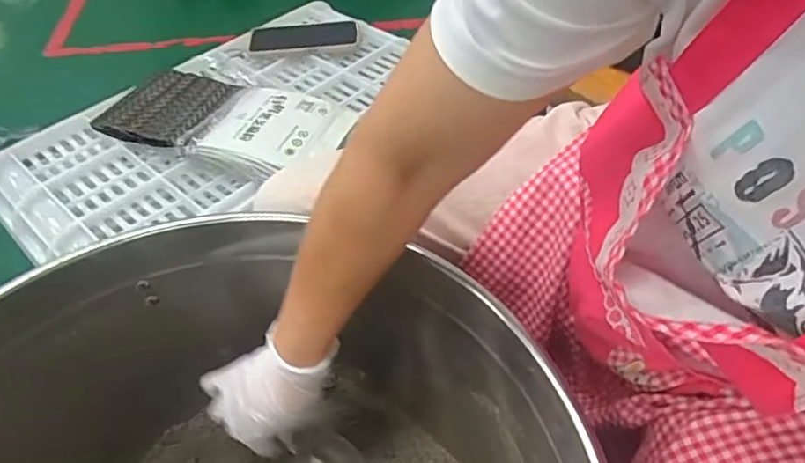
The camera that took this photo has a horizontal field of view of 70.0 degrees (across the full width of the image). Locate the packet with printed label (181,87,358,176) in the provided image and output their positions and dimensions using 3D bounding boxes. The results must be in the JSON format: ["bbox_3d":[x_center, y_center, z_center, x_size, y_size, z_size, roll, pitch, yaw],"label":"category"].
[{"bbox_3d":[-0.159,-0.131,0.698,0.170,0.021,0.152,10,48,11],"label":"packet with printed label"}]

